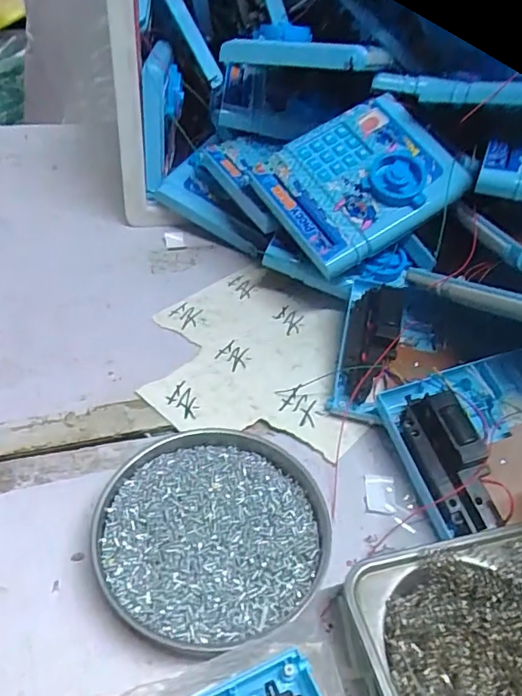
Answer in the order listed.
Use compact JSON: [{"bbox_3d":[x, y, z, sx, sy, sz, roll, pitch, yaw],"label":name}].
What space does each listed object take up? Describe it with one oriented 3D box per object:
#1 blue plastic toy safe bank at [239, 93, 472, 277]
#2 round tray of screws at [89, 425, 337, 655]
[{"bbox_3d":[0.087,-0.151,0.474,0.158,0.024,0.128,-30,68,-8],"label":"blue plastic toy safe bank"},{"bbox_3d":[-0.027,0.109,0.326,0.133,0.018,0.136,3,42,-2],"label":"round tray of screws"}]

